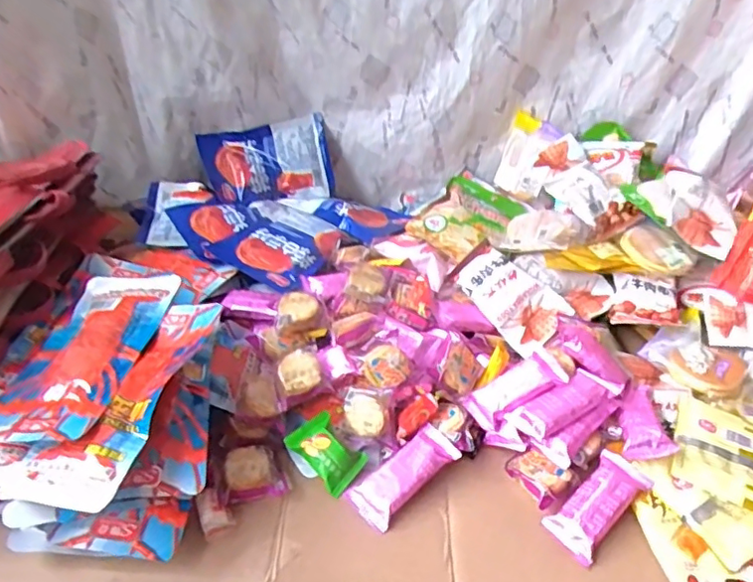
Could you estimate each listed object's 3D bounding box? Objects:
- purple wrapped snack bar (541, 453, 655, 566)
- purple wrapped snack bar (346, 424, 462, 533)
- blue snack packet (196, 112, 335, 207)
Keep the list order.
[{"bbox_3d":[0.186,0.178,0.484,0.094,0.012,0.043,-38,51,-23],"label":"purple wrapped snack bar"},{"bbox_3d":[0.025,0.158,0.499,0.098,0.014,0.041,-36,49,-23],"label":"purple wrapped snack bar"},{"bbox_3d":[-0.145,-0.173,0.783,0.167,0.109,0.017,-12,-6,-9],"label":"blue snack packet"}]

